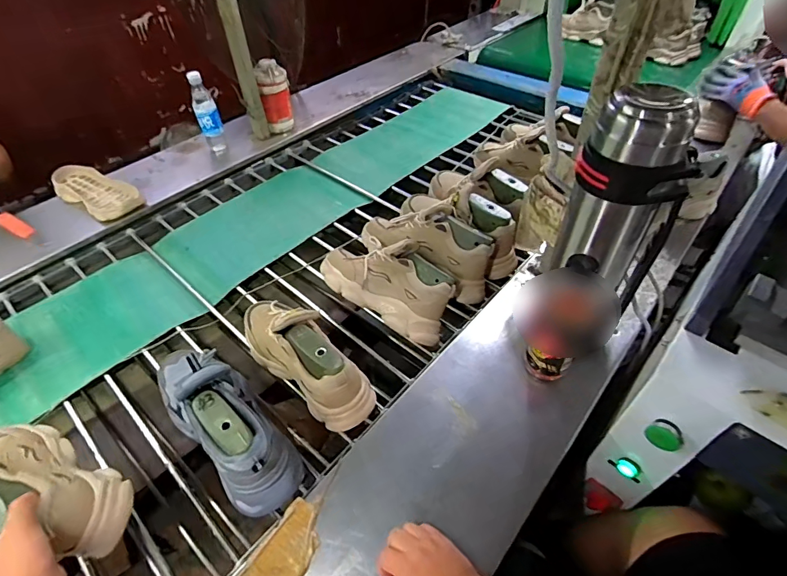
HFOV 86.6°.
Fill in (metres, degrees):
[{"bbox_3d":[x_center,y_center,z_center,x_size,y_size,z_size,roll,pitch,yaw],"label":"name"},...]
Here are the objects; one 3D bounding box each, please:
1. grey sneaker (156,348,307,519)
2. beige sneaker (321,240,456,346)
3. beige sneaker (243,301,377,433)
[{"bbox_3d":[-0.257,0.170,0.604,0.101,0.124,0.307,-36,58,-26],"label":"grey sneaker"},{"bbox_3d":[-0.008,-0.013,0.824,0.282,0.098,0.156,29,80,20],"label":"beige sneaker"},{"bbox_3d":[-0.152,0.097,0.683,0.281,0.124,0.104,33,57,25],"label":"beige sneaker"}]

